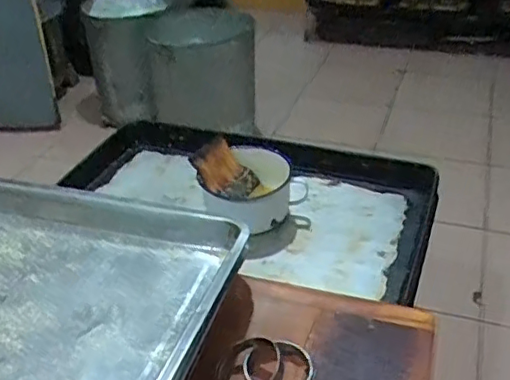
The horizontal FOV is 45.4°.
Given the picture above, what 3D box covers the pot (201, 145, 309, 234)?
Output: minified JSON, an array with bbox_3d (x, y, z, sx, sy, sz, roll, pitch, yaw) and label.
[{"bbox_3d":[-0.009,-0.001,0.952,0.118,0.081,0.127,-2,33,1],"label":"pot"}]

